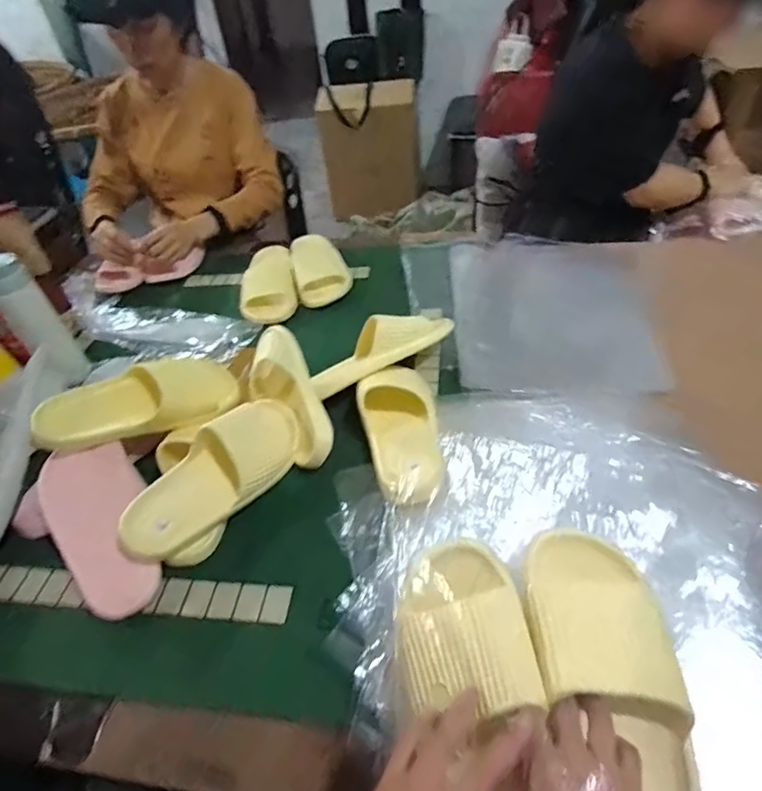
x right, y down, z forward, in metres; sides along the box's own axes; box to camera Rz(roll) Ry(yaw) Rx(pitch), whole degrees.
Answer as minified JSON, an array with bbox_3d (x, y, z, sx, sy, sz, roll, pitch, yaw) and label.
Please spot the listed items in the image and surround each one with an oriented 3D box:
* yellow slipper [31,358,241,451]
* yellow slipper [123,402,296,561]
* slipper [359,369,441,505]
[{"bbox_3d":[-0.327,0.018,0.699,0.245,0.110,0.104,-13,46,-6],"label":"yellow slipper"},{"bbox_3d":[-0.199,0.099,0.617,0.104,0.080,0.252,44,66,5],"label":"yellow slipper"},{"bbox_3d":[0.027,0.044,0.663,0.103,0.067,0.224,-9,58,-1],"label":"slipper"}]

